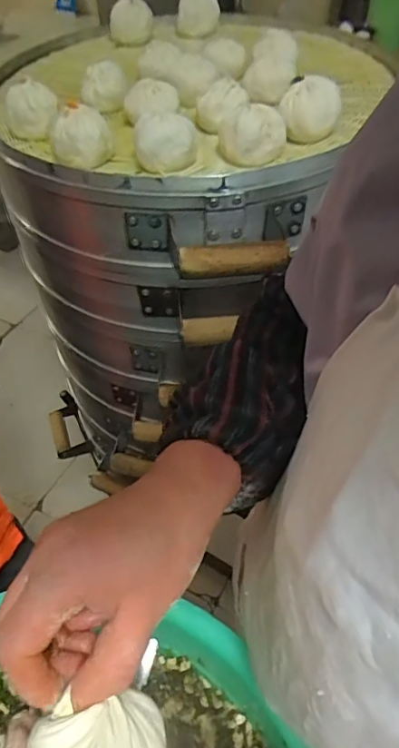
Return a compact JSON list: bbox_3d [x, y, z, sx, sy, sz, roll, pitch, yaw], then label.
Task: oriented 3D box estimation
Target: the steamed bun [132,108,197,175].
[{"bbox_3d":[-0.036,-0.243,0.536,0.064,0.046,0.055,-4,45,-1],"label":"steamed bun"}]

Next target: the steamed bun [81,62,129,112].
[{"bbox_3d":[-0.125,-0.372,0.661,0.062,0.047,0.056,-8,45,-5],"label":"steamed bun"}]

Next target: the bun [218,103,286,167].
[{"bbox_3d":[0.055,-0.255,0.541,0.068,0.044,0.061,-1,45,2],"label":"bun"}]

